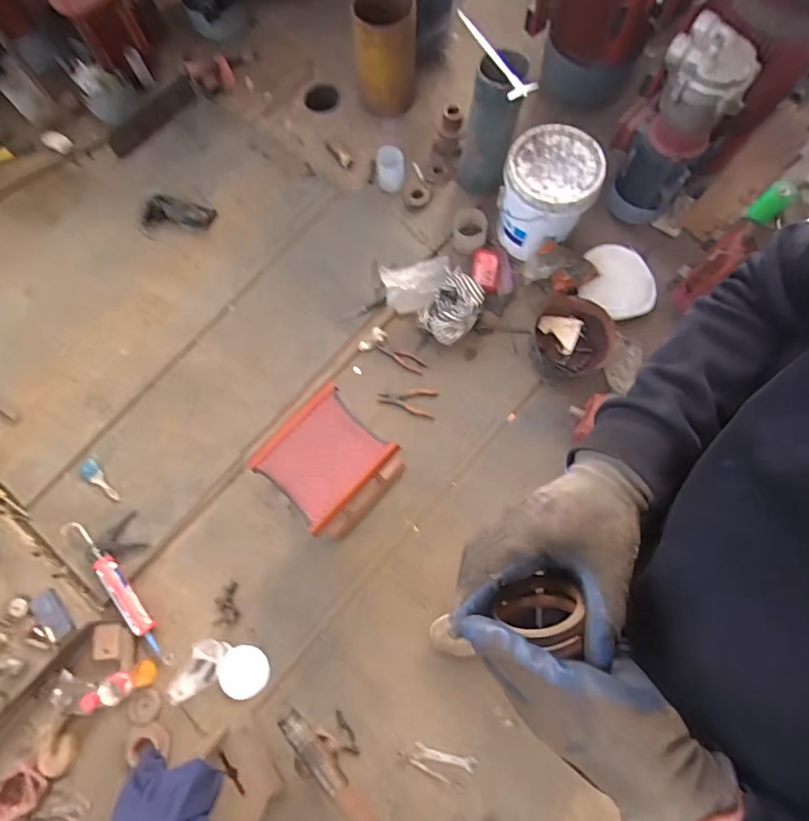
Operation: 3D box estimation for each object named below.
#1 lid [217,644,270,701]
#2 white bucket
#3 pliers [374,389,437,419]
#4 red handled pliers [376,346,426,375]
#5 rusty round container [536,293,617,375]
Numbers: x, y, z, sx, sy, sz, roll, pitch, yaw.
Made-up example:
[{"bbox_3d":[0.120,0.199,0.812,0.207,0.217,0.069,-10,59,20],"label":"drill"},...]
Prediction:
[{"bbox_3d":[-0.442,0.720,1.309,0.136,0.019,0.128,4,69,-10],"label":"lid"},{"bbox_3d":[0.462,-0.718,1.562,0.281,0.271,0.289,0,74,0],"label":"white bucket"},{"bbox_3d":[0.008,-0.035,1.528,0.187,0.015,0.095,9,74,3],"label":"pliers"},{"bbox_3d":[-0.008,-0.176,1.575,0.168,0.010,0.051,34,76,9],"label":"red handled pliers"},{"bbox_3d":[0.560,-0.252,1.556,0.244,0.083,0.268,0,74,0],"label":"rusty round container"}]

